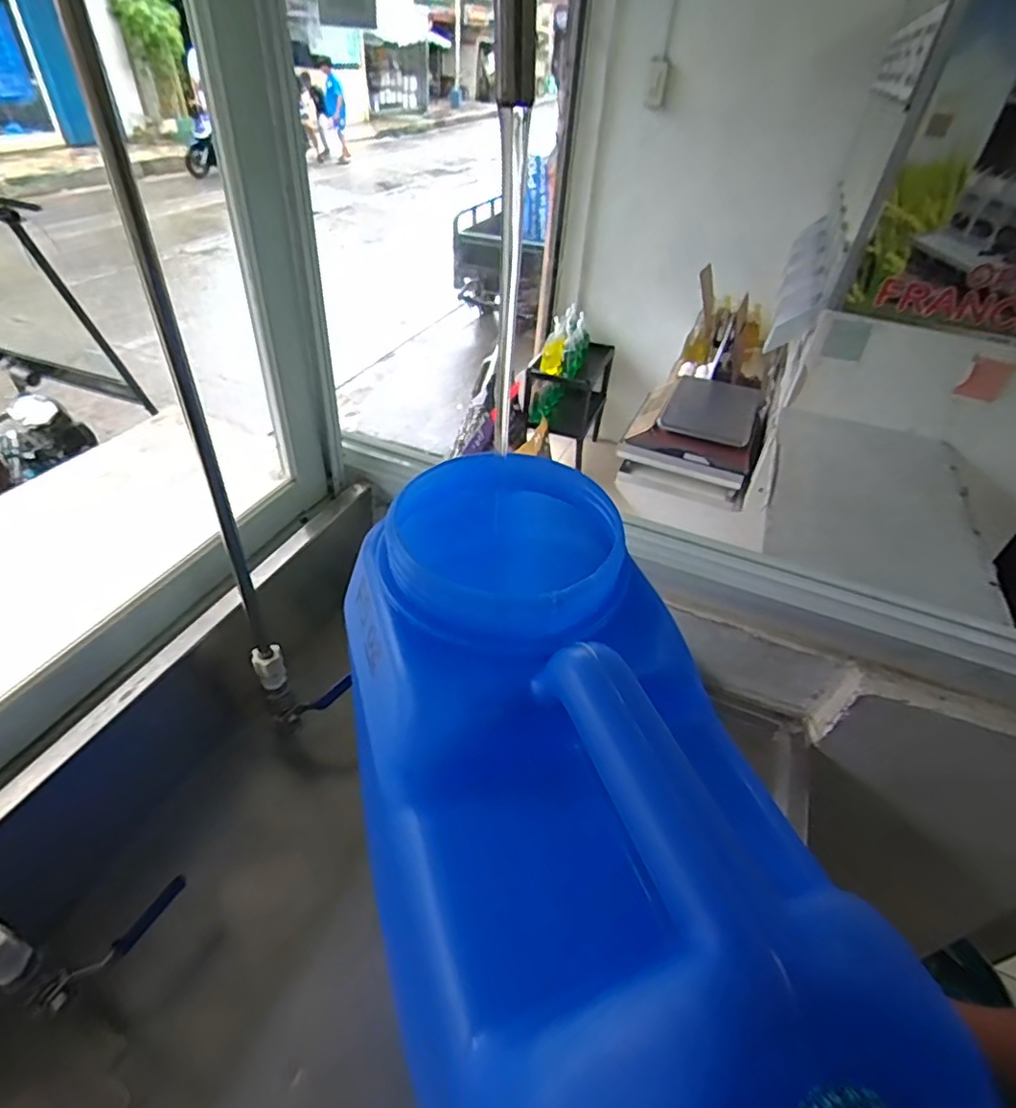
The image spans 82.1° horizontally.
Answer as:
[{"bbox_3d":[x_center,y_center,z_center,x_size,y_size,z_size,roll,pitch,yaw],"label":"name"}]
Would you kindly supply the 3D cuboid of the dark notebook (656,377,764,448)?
[{"bbox_3d":[0.516,-0.375,1.466,0.214,0.023,0.301,19,43,16],"label":"dark notebook"}]

